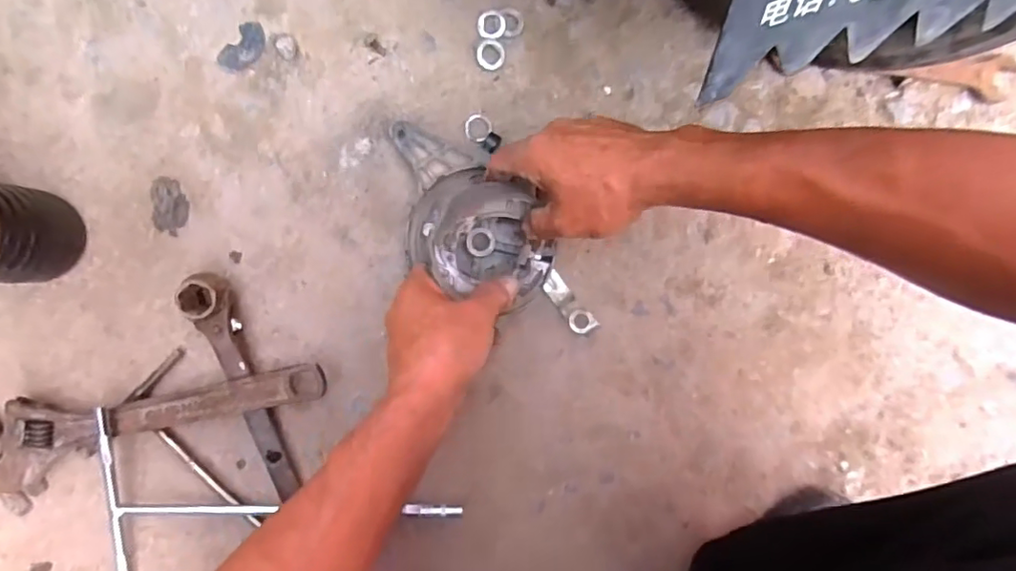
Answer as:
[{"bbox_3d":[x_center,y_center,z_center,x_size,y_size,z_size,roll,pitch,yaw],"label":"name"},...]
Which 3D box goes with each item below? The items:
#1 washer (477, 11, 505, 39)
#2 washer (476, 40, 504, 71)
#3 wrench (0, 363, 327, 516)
[{"bbox_3d":[-0.014,-0.229,0.498,0.023,0.004,0.025,5,91,-5],"label":"washer"},{"bbox_3d":[-0.015,-0.202,0.497,0.024,0.006,0.024,0,92,-5],"label":"washer"},{"bbox_3d":[-0.297,0.112,0.474,0.292,0.034,0.085,-16,93,-4],"label":"wrench"}]

